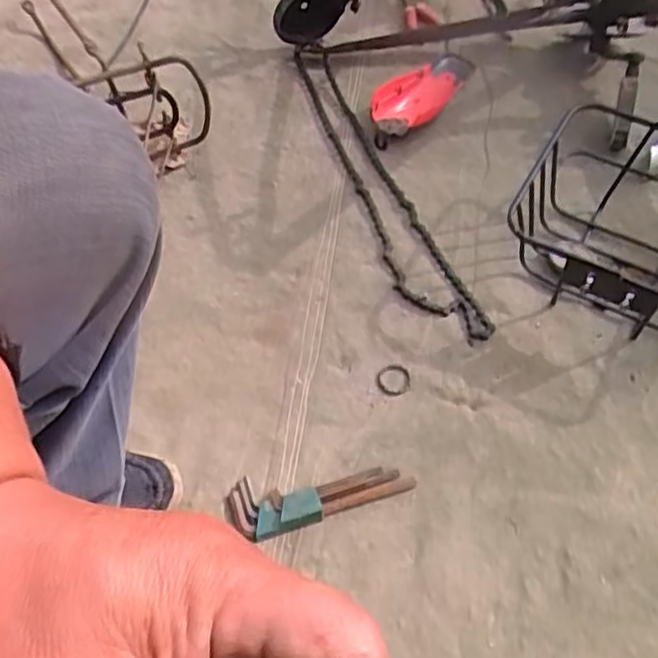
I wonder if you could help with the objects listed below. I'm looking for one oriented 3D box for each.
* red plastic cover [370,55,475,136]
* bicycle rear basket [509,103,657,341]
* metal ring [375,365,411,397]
[{"bbox_3d":[0.138,-0.337,0.988,0.174,0.051,0.083,-40,67,-22],"label":"red plastic cover"},{"bbox_3d":[0.346,-0.106,0.783,0.258,0.132,0.225,26,62,16],"label":"bicycle rear basket"},{"bbox_3d":[0.072,0.056,0.768,0.039,0.007,0.041,0,58,0],"label":"metal ring"}]

